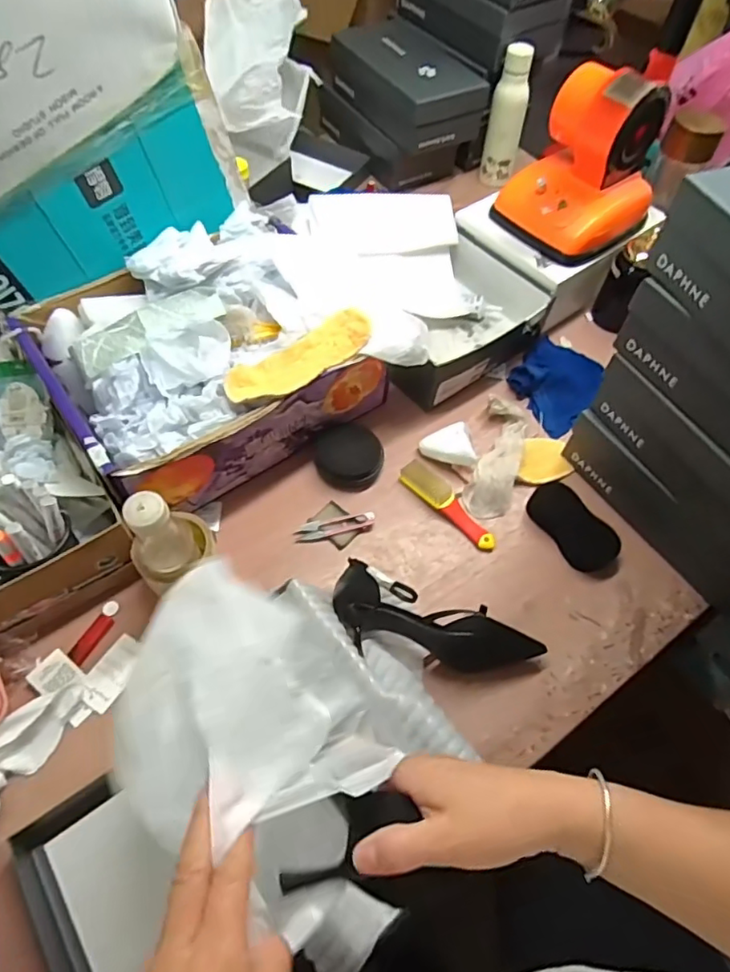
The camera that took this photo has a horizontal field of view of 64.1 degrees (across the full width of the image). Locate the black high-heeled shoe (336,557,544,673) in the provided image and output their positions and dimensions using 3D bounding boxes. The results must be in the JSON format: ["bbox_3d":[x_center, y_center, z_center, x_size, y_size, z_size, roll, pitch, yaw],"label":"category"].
[{"bbox_3d":[0.074,0.169,0.656,0.245,0.063,0.104,23,60,11],"label":"black high-heeled shoe"}]

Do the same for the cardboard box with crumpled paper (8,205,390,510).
[{"bbox_3d":[-0.207,-0.178,0.775,0.383,0.157,0.314,-31,65,-20],"label":"cardboard box with crumpled paper"}]

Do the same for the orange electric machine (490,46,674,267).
[{"bbox_3d":[0.326,-0.478,0.858,0.188,0.199,0.180,40,64,20],"label":"orange electric machine"}]

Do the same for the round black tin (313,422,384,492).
[{"bbox_3d":[-0.022,-0.041,0.797,0.094,0.033,0.084,8,58,2],"label":"round black tin"}]

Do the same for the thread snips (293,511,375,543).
[{"bbox_3d":[-0.038,0.054,0.759,0.102,0.016,0.025,-10,59,-9],"label":"thread snips"}]

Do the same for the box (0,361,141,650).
[{"bbox_3d":[-0.425,0.000,0.680,0.179,0.132,0.318,-32,65,-21],"label":"box"}]

